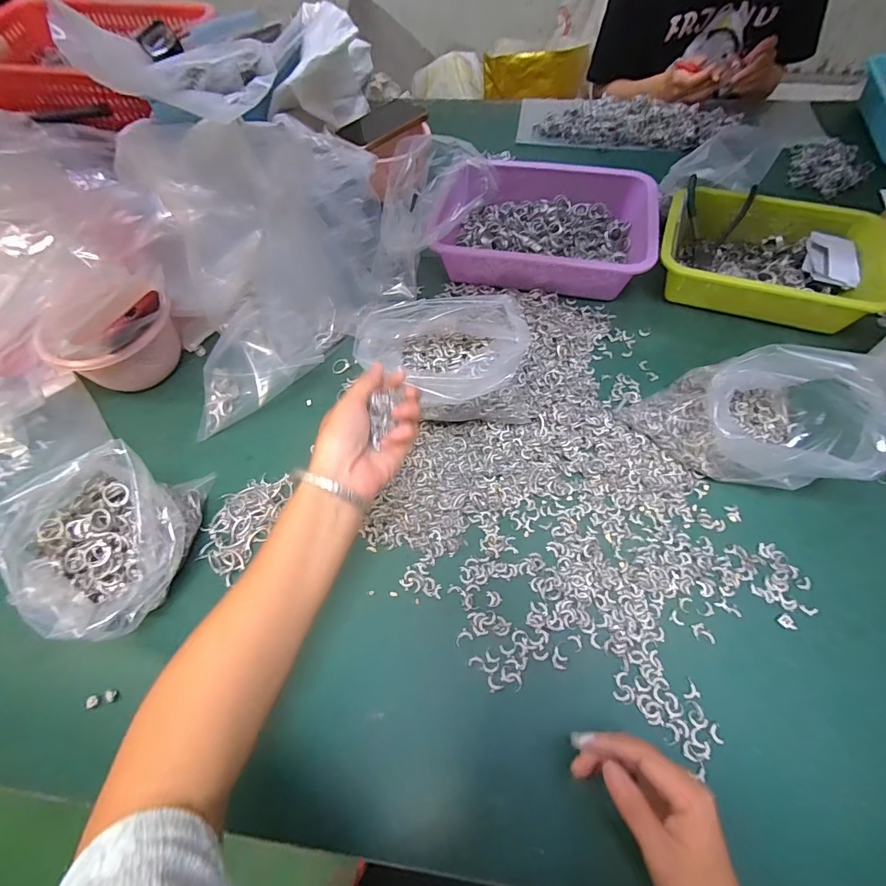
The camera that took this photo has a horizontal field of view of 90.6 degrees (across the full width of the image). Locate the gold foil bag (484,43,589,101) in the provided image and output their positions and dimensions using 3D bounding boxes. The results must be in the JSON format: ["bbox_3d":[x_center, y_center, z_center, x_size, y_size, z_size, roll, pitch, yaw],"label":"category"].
[{"bbox_3d":[0.281,-1.077,1.318,0.314,0.140,0.093,-8,60,-3],"label":"gold foil bag"}]

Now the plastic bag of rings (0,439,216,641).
[{"bbox_3d":[-0.306,0.080,0.408,0.134,0.118,0.168,22,63,14],"label":"plastic bag of rings"}]

